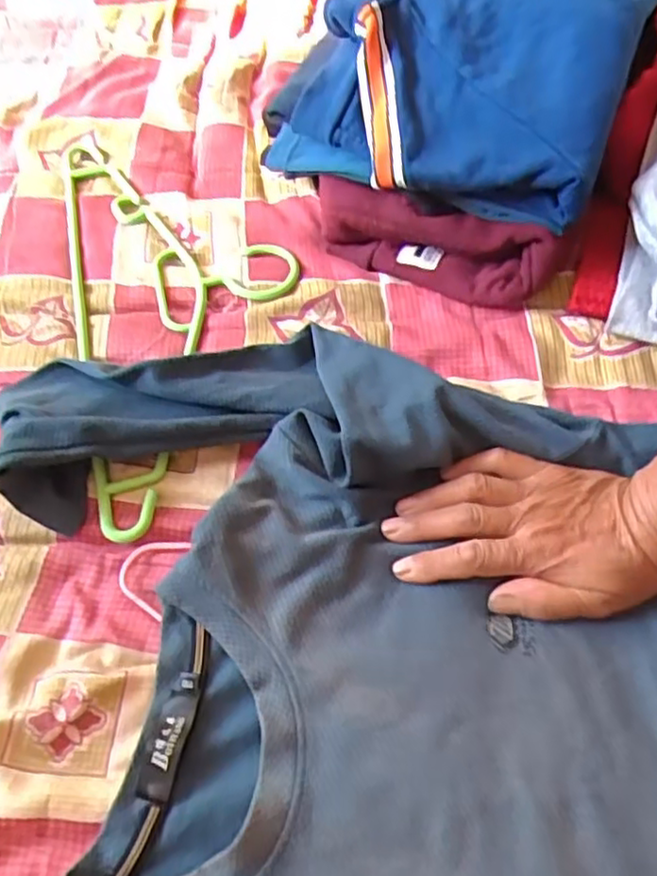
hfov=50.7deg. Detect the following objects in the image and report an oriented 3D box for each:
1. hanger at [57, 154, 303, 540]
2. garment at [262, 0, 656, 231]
[{"bbox_3d":[-0.108,-0.111,0.528,0.168,0.017,0.381,-13,58,-5],"label":"hanger"},{"bbox_3d":[0.117,-0.325,0.550,0.249,0.098,0.345,20,60,15],"label":"garment"}]

